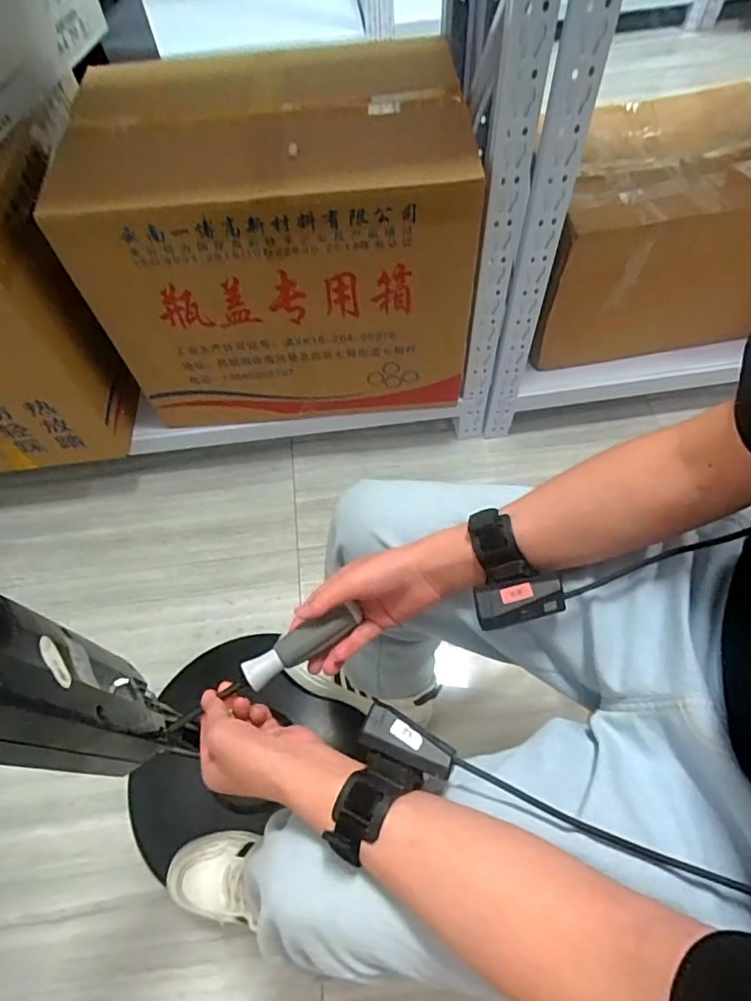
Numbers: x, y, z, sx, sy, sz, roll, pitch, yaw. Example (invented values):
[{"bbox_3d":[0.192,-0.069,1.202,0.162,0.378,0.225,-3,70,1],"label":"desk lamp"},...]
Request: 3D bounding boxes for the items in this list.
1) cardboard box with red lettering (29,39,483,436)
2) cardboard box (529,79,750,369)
[{"bbox_3d":[-0.141,-0.436,0.973,0.583,0.459,0.368,0,61,3],"label":"cardboard box with red lettering"},{"bbox_3d":[0.477,-0.487,1.006,0.448,0.268,0.333,-9,61,-2],"label":"cardboard box"}]

